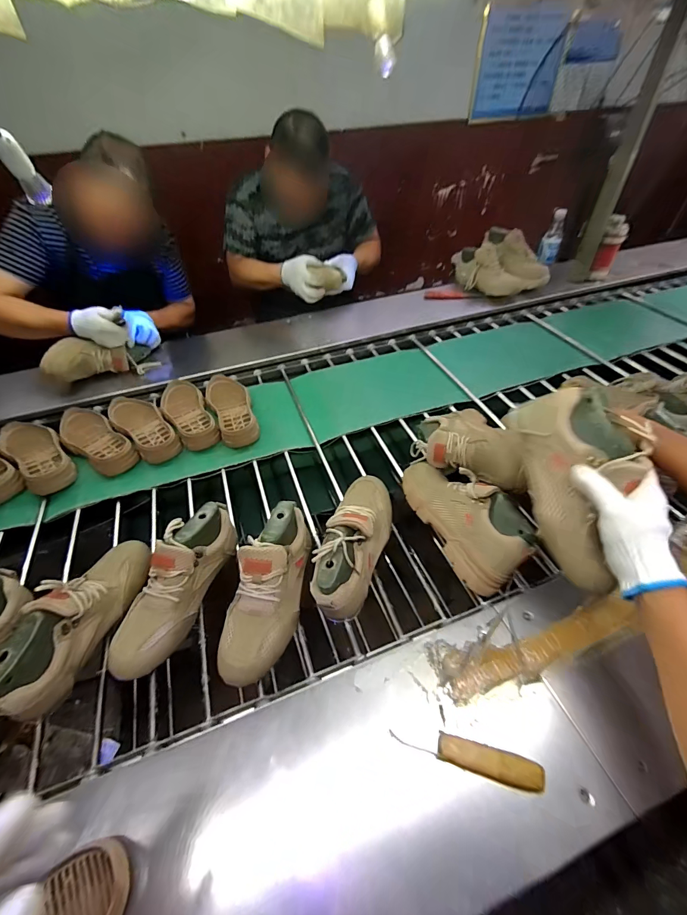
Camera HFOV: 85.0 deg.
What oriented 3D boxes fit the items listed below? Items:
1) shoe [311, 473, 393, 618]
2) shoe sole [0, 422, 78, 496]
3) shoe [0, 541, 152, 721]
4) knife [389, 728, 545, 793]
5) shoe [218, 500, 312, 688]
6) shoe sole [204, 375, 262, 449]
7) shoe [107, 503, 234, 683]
[{"bbox_3d":[0.022,0.121,0.605,0.088,0.103,0.270,11,48,14],"label":"shoe"},{"bbox_3d":[-0.683,-0.012,0.830,0.276,0.048,0.099,32,56,30],"label":"shoe sole"},{"bbox_3d":[-0.378,0.225,0.532,0.084,0.116,0.245,7,35,11],"label":"shoe"},{"bbox_3d":[0.138,0.337,0.425,0.161,0.015,0.028,10,48,13],"label":"knife"},{"bbox_3d":[-0.109,0.188,0.554,0.089,0.089,0.252,8,61,12],"label":"shoe"},{"bbox_3d":[-0.273,-0.120,0.924,0.093,0.035,0.270,-20,48,-15],"label":"shoe sole"},{"bbox_3d":[-0.254,0.186,0.563,0.082,0.099,0.261,14,62,17],"label":"shoe"}]

